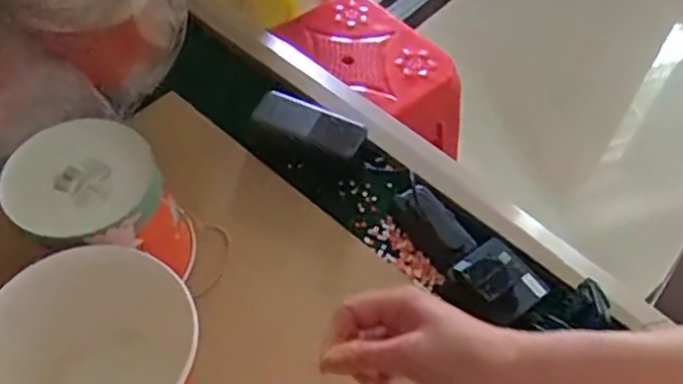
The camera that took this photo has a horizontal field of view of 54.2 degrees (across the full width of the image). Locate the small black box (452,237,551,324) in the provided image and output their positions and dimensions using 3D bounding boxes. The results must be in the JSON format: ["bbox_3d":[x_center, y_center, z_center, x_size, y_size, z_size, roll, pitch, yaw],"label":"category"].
[{"bbox_3d":[0.154,0.081,0.639,0.070,0.016,0.078,-27,55,-31],"label":"small black box"}]

